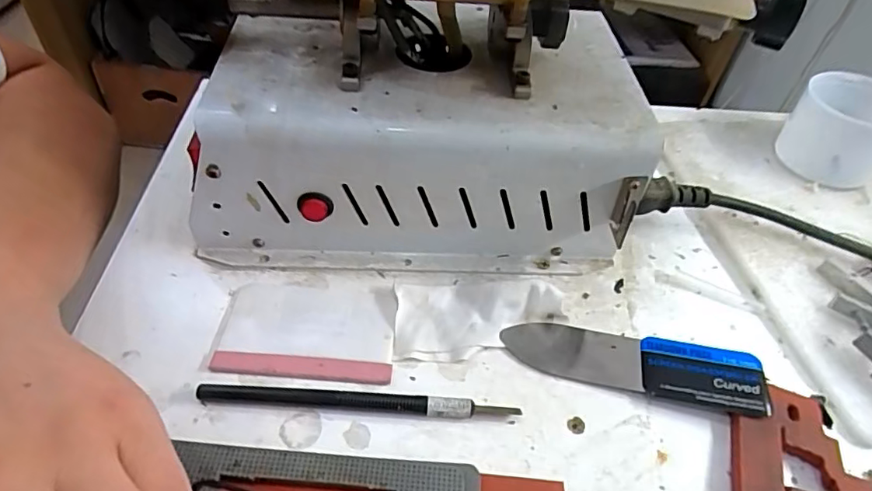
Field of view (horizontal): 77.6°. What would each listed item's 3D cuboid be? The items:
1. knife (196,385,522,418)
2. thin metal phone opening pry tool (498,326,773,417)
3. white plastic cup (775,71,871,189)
[{"bbox_3d":[-0.033,0.068,0.235,0.135,0.007,0.007,4,47,-1],"label":"knife"},{"bbox_3d":[0.092,0.054,0.258,0.117,0.009,0.031,13,47,6],"label":"thin metal phone opening pry tool"},{"bbox_3d":[0.269,-0.077,0.360,0.063,0.052,0.068,36,54,25],"label":"white plastic cup"}]

